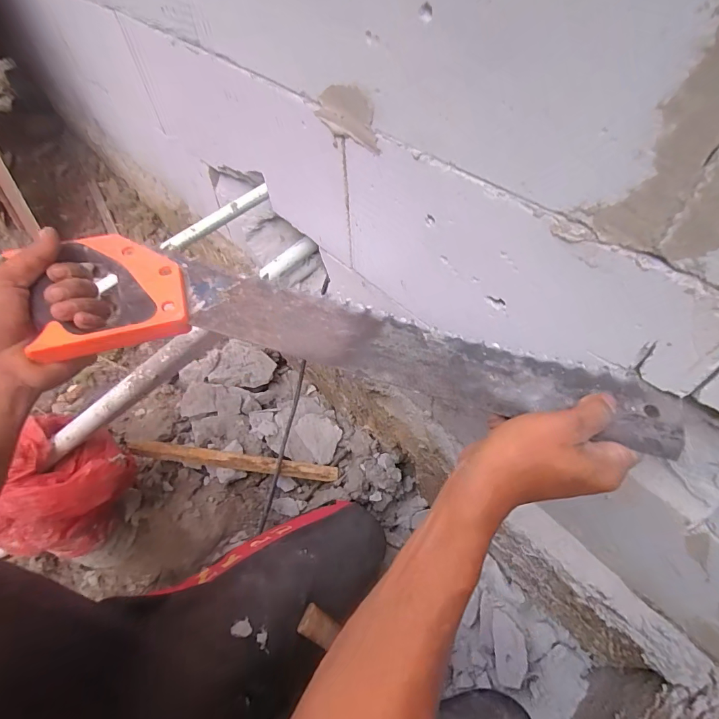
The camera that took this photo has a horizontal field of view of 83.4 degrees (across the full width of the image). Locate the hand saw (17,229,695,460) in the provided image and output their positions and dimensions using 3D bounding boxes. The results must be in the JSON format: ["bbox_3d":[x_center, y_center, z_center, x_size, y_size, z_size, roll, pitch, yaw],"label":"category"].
[{"bbox_3d":[-0.012,-0.004,0.328,0.498,0.028,0.108,14,55,5],"label":"hand saw"}]

